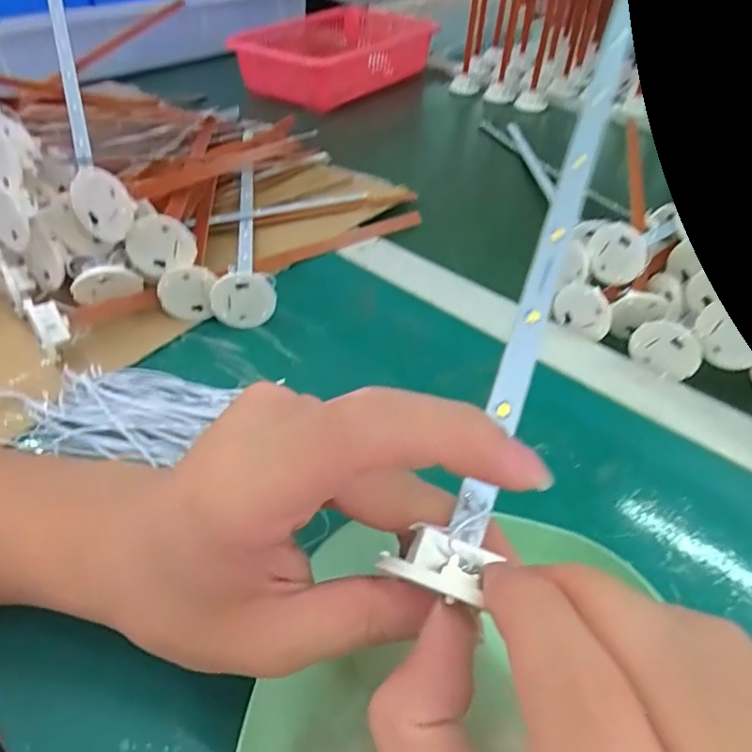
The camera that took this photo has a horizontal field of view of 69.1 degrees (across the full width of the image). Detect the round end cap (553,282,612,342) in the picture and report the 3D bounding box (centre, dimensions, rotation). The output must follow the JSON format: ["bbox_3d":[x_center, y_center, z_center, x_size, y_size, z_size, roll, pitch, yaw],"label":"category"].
[{"bbox_3d":[0.133,-0.041,0.351,0.008,0.031,0.037,-14,39,-43],"label":"round end cap"}]

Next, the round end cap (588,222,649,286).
[{"bbox_3d":[0.158,-0.082,0.356,0.037,0.035,0.013,28,51,25],"label":"round end cap"}]

